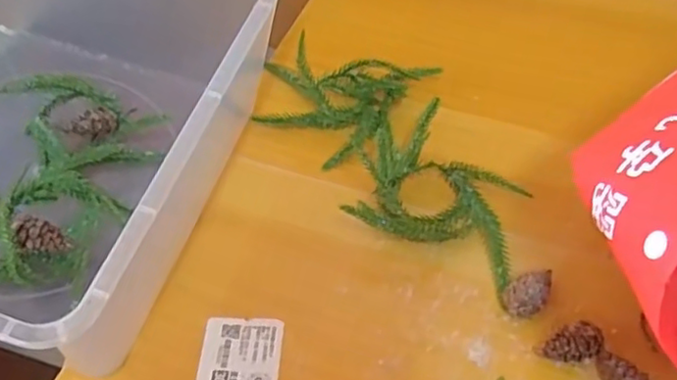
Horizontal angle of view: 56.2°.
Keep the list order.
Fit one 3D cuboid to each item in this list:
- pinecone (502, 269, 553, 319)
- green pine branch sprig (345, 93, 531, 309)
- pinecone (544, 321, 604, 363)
[{"bbox_3d":[0.115,0.064,0.384,0.039,0.022,0.021,-39,59,-23],"label":"pinecone"},{"bbox_3d":[0.067,-0.002,0.423,0.122,0.043,0.104,19,56,18],"label":"green pine branch sprig"},{"bbox_3d":[0.134,0.089,0.364,0.032,0.022,0.020,-21,54,-11],"label":"pinecone"}]

